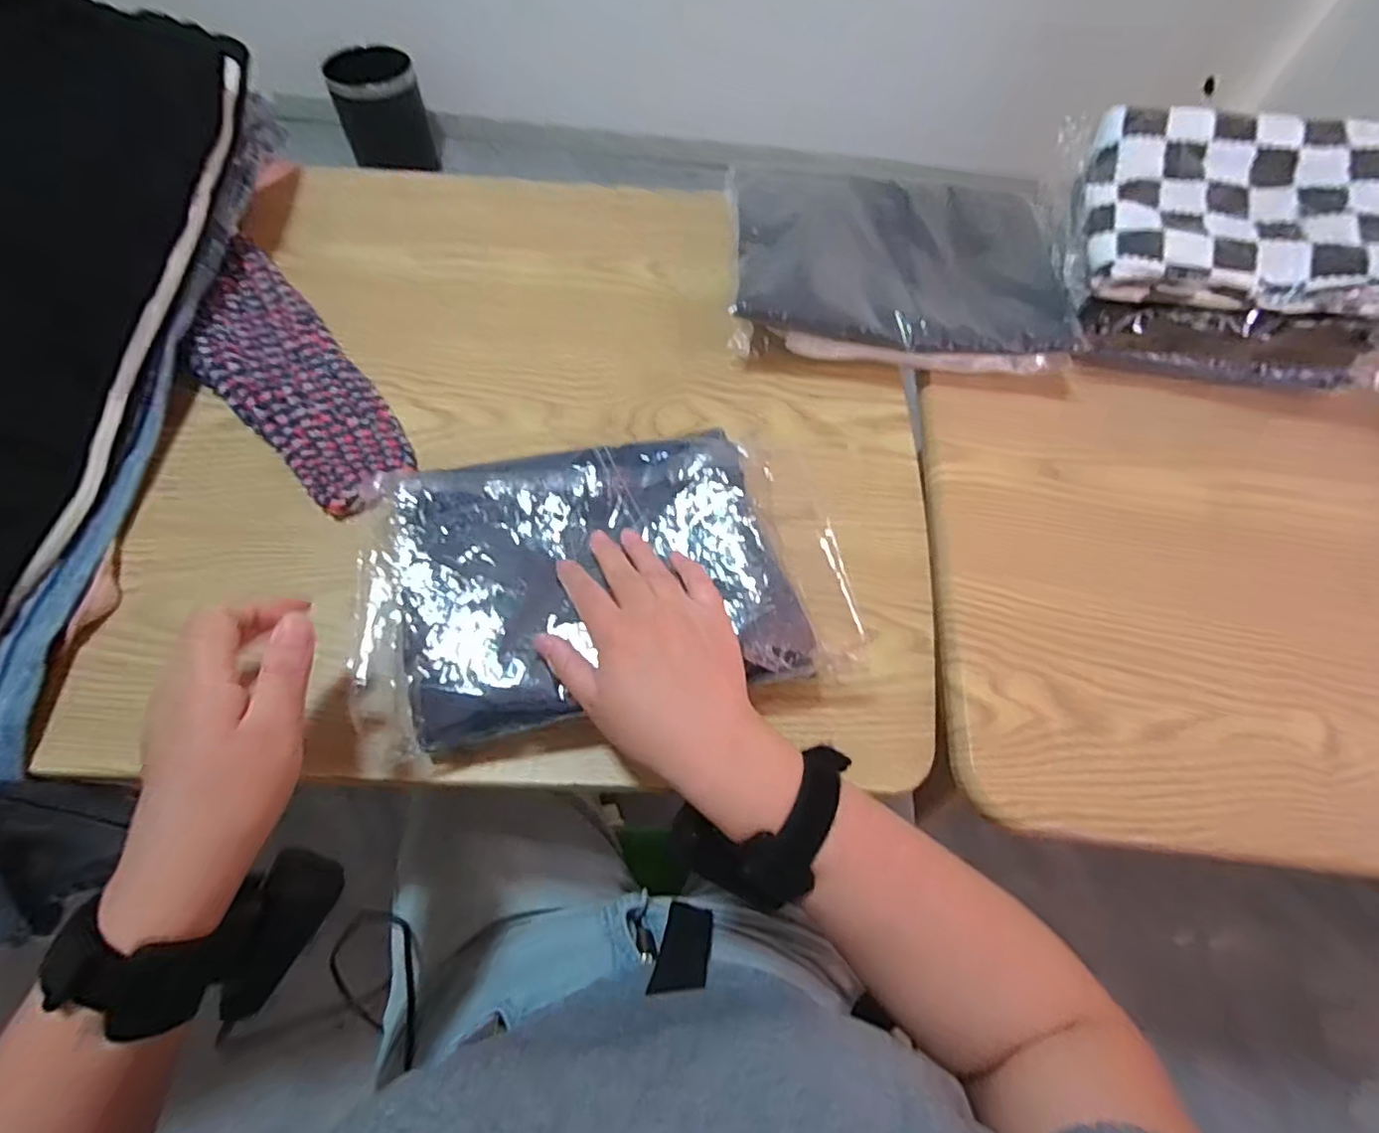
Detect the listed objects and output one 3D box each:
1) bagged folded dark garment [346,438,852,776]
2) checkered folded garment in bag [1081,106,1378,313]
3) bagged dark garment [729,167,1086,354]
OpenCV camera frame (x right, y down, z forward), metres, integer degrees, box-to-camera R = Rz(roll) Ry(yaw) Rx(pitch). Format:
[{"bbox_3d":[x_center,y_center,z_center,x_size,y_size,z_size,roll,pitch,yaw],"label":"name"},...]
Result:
[{"bbox_3d":[-0.058,0.006,0.407,0.289,0.057,0.176,-9,63,-9],"label":"bagged folded dark garment"},{"bbox_3d":[0.439,-0.273,0.488,0.241,0.065,0.171,10,61,1],"label":"checkered folded garment in bag"},{"bbox_3d":[0.173,-0.266,0.536,0.267,0.020,0.199,5,61,-1],"label":"bagged dark garment"}]

